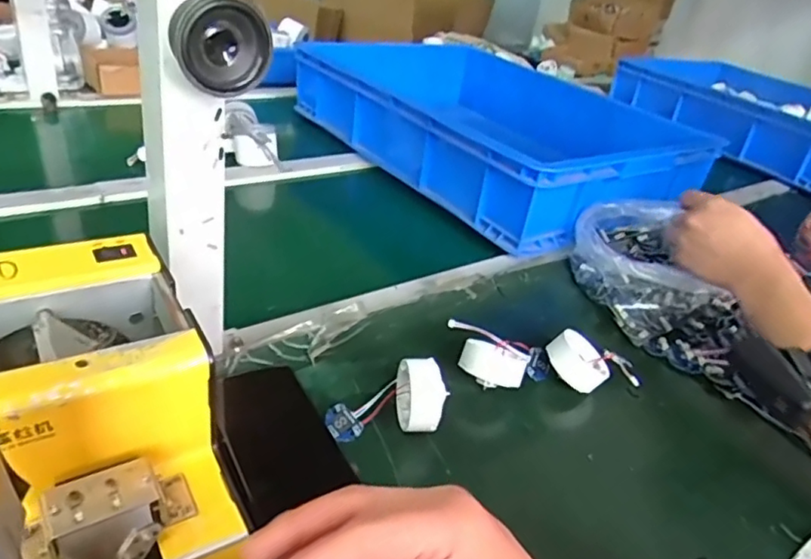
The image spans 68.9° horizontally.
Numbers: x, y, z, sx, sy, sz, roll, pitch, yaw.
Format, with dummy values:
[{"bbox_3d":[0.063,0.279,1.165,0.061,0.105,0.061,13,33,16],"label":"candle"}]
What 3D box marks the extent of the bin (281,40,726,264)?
[{"bbox_3d":[0.124,-0.246,0.968,0.385,0.133,0.609,-14,39,-34],"label":"bin"}]

